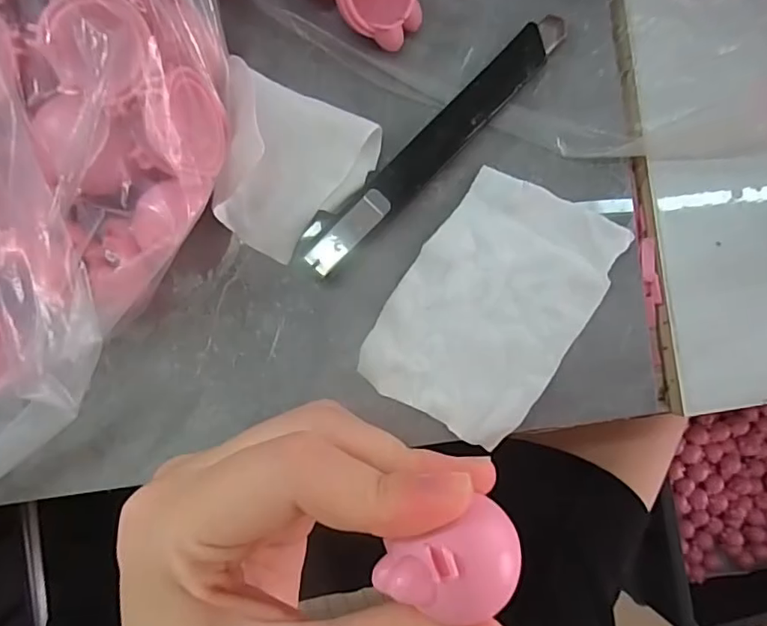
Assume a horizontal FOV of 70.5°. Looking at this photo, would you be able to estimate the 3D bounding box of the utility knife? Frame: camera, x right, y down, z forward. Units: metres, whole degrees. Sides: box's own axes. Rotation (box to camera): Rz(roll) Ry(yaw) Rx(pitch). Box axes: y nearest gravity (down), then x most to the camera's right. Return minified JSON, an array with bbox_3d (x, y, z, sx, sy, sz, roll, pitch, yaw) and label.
[{"bbox_3d":[0.021,-0.063,0.197,0.014,0.009,0.131,45,82,-5],"label":"utility knife"}]

